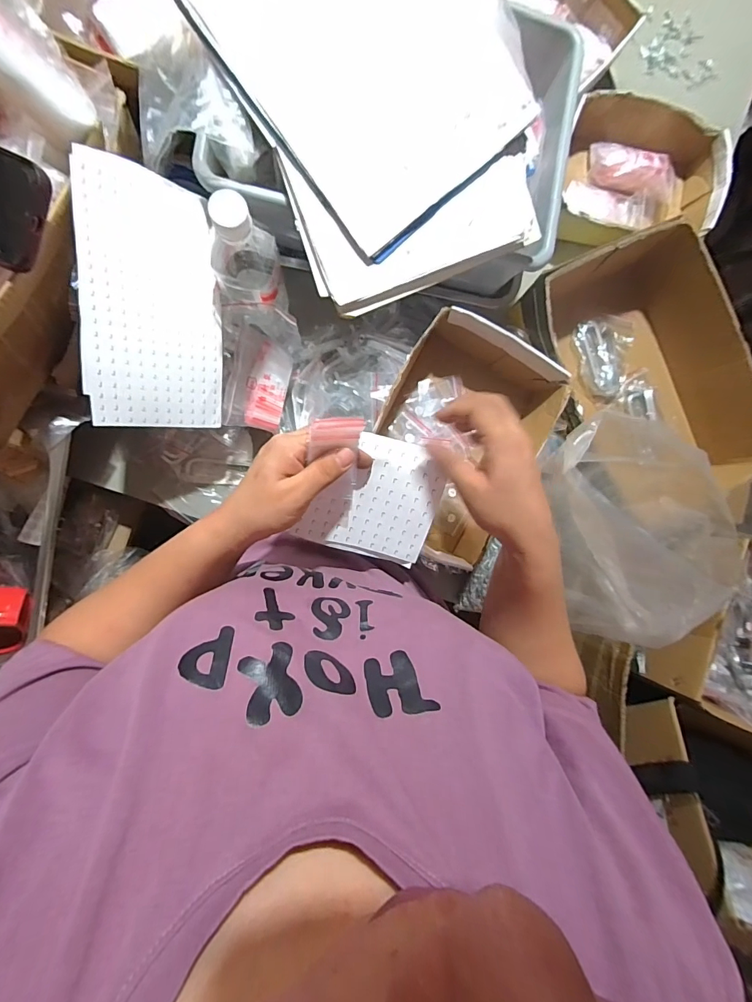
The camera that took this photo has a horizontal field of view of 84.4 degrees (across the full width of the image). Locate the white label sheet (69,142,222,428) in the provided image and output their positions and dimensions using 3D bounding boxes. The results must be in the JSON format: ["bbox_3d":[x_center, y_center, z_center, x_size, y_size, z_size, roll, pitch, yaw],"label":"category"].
[{"bbox_3d":[-0.228,-0.201,0.425,0.124,0.021,0.246,-5,107,-32],"label":"white label sheet"}]

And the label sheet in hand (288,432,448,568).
[{"bbox_3d":[-0.001,0.000,0.375,0.114,0.010,0.115,14,112,-7],"label":"label sheet in hand"}]

